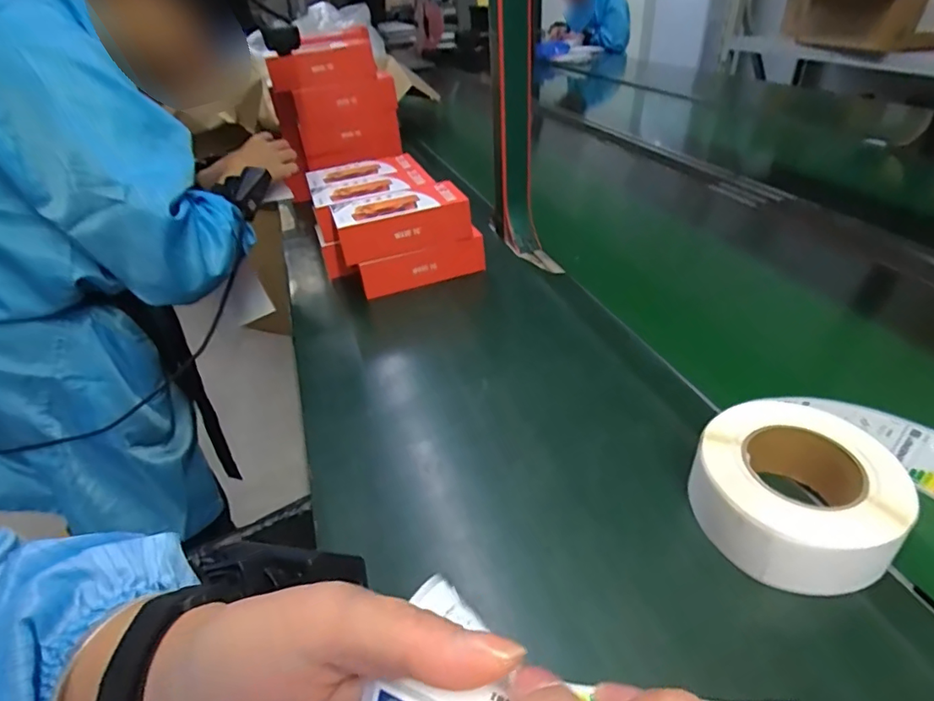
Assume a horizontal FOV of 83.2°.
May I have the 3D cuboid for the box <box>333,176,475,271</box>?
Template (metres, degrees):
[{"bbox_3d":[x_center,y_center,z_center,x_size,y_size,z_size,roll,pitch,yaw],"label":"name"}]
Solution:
[{"bbox_3d":[-0.094,-0.186,0.751,0.179,0.064,0.089,-14,37,-13],"label":"box"}]

